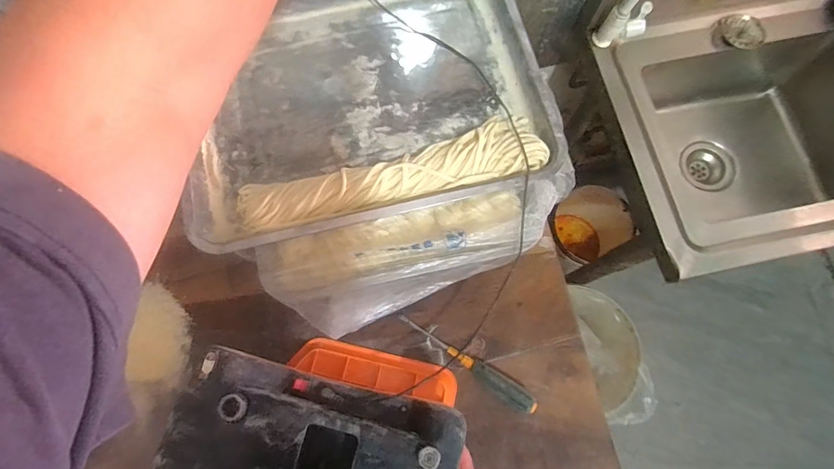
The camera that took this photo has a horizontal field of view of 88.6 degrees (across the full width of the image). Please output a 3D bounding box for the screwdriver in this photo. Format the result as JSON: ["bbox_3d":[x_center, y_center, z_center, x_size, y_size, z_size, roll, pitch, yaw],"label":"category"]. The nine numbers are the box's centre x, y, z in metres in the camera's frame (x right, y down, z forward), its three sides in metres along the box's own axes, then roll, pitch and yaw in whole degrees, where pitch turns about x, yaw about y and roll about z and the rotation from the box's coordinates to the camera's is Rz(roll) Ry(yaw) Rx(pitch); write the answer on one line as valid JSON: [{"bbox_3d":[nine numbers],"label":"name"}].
[{"bbox_3d":[0.060,0.154,0.520,0.190,0.024,0.021,34,77,9],"label":"screwdriver"}]

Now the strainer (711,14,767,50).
[{"bbox_3d":[0.584,-0.369,0.775,0.086,0.018,0.063,19,75,5],"label":"strainer"}]

